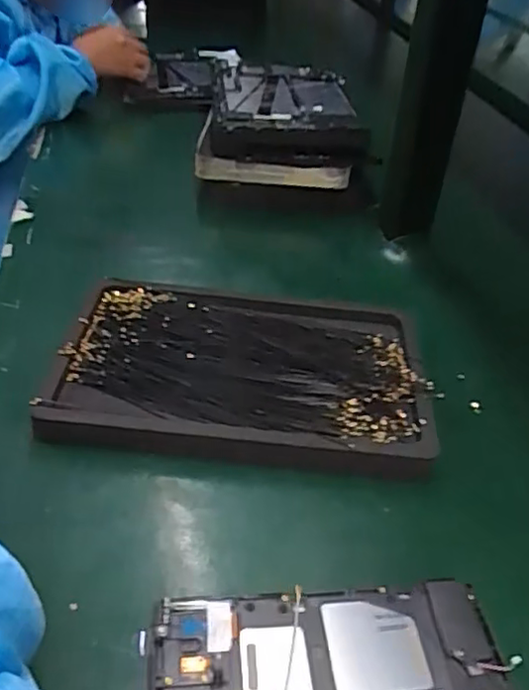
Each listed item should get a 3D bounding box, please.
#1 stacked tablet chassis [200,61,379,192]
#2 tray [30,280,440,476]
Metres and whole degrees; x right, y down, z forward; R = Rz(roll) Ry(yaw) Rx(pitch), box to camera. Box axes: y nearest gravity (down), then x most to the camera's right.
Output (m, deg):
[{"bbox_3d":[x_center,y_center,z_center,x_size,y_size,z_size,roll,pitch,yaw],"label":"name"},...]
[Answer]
[{"bbox_3d":[0.015,-0.232,0.678,0.167,0.075,0.163,-1,39,-5],"label":"stacked tablet chassis"},{"bbox_3d":[-0.013,0.018,0.444,0.242,0.031,0.157,6,39,1],"label":"tray"}]

